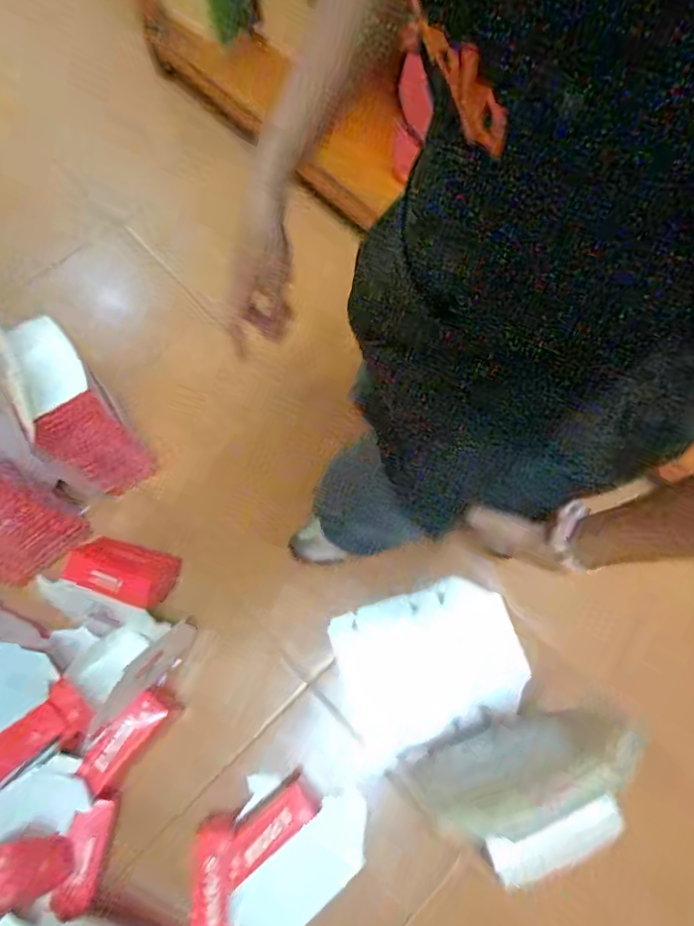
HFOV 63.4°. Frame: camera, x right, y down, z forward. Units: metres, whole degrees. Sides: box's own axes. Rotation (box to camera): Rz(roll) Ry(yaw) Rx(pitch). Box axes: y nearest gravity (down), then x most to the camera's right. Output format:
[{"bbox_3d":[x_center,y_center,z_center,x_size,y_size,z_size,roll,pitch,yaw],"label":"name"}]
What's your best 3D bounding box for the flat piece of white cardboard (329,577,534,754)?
[{"bbox_3d":[0.163,0.396,1.136,0.364,0.012,0.271,-17,71,-6],"label":"flat piece of white cardboard"}]

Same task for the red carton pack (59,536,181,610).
[{"bbox_3d":[-0.453,0.215,1.124,0.214,0.041,0.108,15,71,5],"label":"red carton pack"}]

